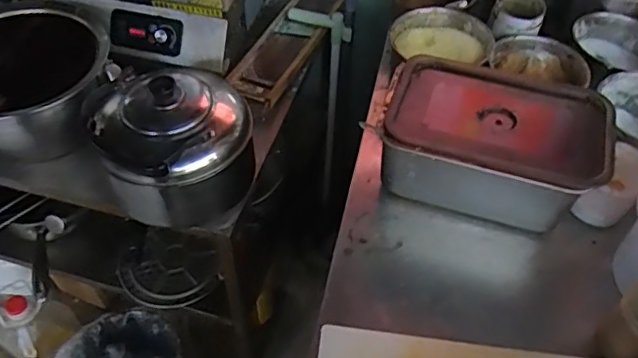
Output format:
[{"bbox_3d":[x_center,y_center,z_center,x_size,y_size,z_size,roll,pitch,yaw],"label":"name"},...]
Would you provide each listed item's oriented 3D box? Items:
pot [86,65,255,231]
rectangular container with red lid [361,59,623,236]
[{"bbox_3d":[-0.212,-0.060,0.865,0.213,0.195,0.218,1,51,-1],"label":"pot"},{"bbox_3d":[0.227,-0.040,0.785,0.274,0.148,0.171,15,52,11],"label":"rectangular container with red lid"}]

